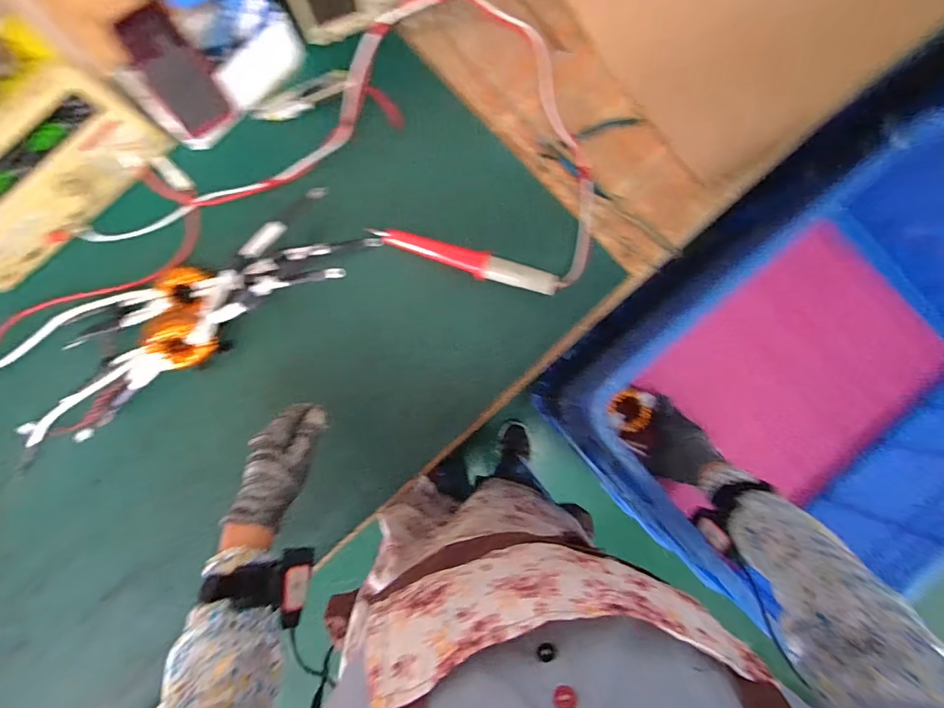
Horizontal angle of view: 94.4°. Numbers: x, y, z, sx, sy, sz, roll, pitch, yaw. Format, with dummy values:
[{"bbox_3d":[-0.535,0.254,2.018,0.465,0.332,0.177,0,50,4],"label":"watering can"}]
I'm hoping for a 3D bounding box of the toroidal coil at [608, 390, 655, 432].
[{"bbox_3d":[0.243,0.086,0.677,0.060,0.016,0.066,1,64,33],"label":"toroidal coil"}]

